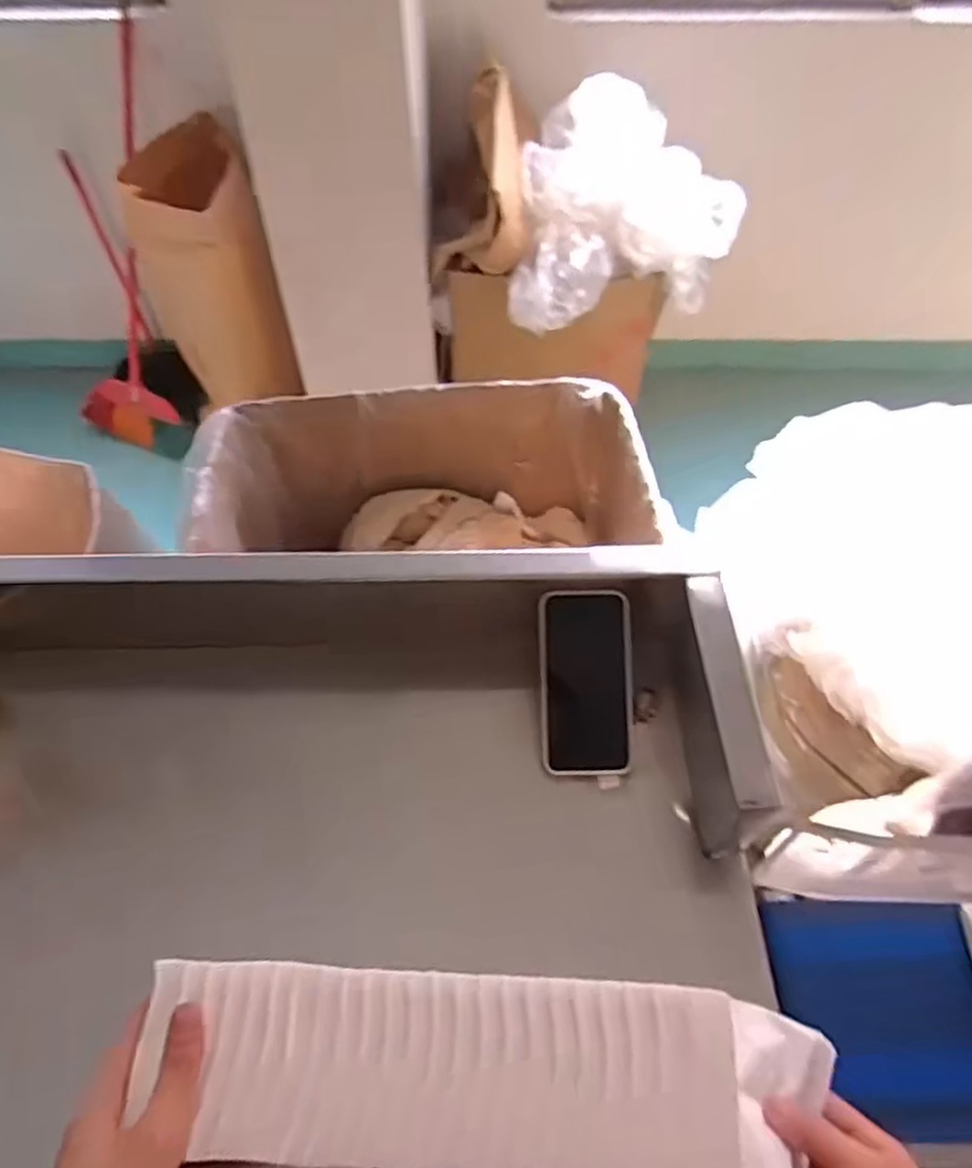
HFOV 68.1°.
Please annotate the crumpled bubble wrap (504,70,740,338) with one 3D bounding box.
[{"bbox_3d":[0.312,-0.804,1.571,0.470,0.325,0.433,12,54,9],"label":"crumpled bubble wrap"}]

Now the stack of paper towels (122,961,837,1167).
[{"bbox_3d":[0.000,0.284,0.418,0.391,0.047,0.101,5,53,-1],"label":"stack of paper towels"}]

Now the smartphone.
[{"bbox_3d":[0.085,0.083,0.607,0.077,0.007,0.152,-2,85,-1],"label":"smartphone"}]

